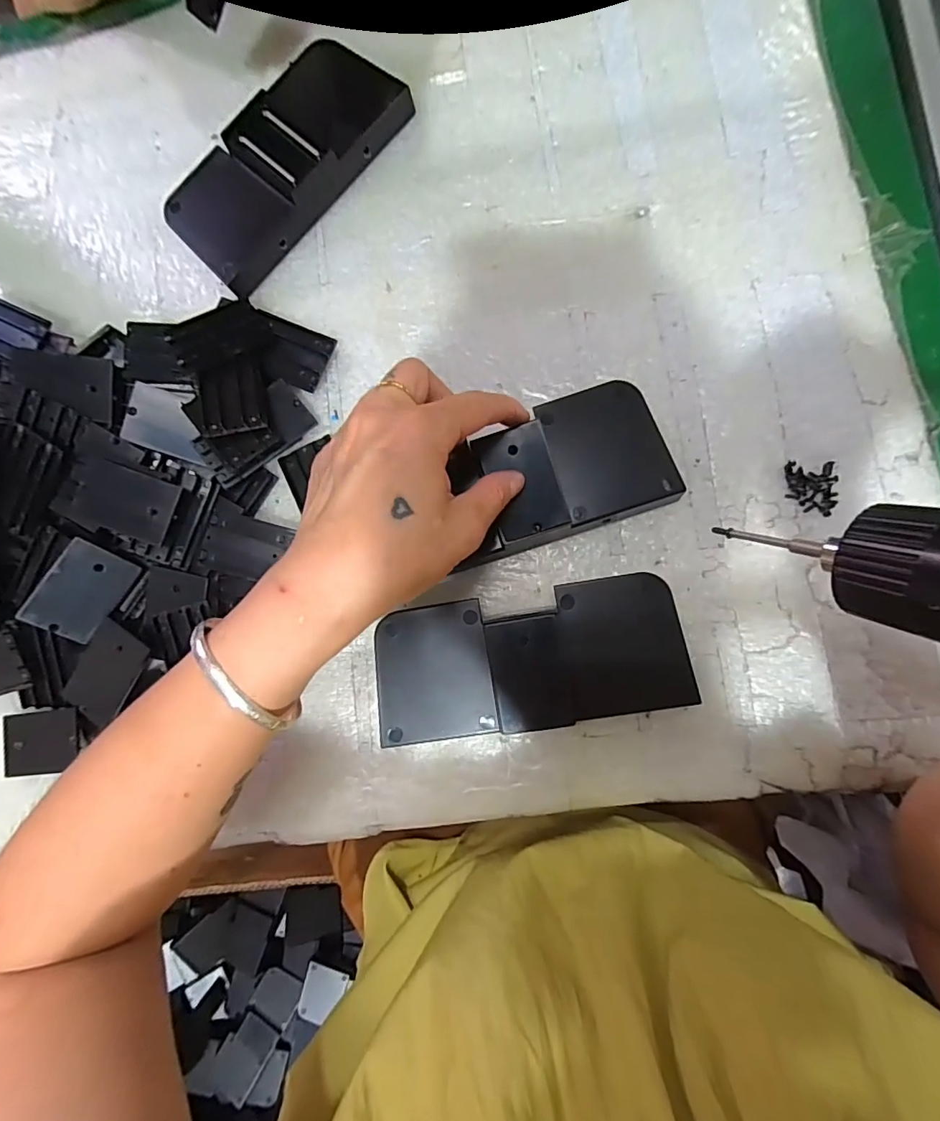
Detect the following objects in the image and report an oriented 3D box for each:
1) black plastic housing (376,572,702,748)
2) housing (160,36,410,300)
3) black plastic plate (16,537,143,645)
[{"bbox_3d":[0.031,0.053,0.271,0.161,0.030,0.069,-10,83,3],"label":"black plastic housing"},{"bbox_3d":[-0.117,-0.252,0.318,0.071,0.029,0.161,41,88,8],"label":"housing"},{"bbox_3d":[-0.223,0.018,0.288,0.037,0.006,0.055,36,89,-26],"label":"black plastic plate"}]

